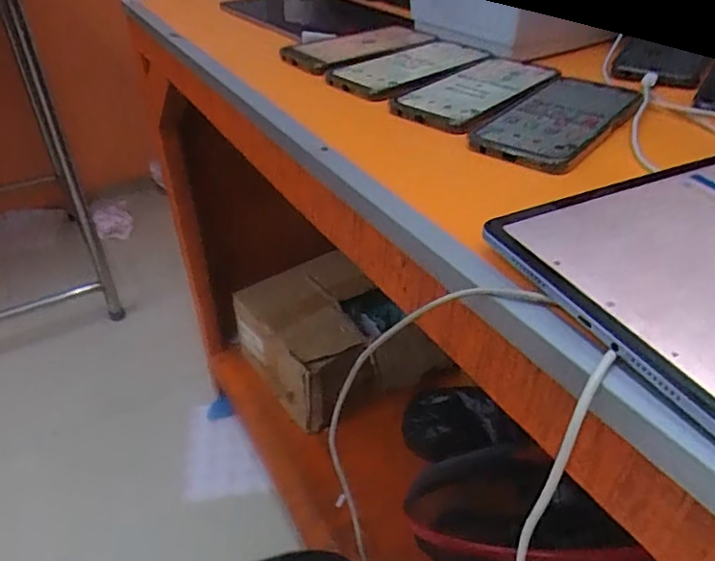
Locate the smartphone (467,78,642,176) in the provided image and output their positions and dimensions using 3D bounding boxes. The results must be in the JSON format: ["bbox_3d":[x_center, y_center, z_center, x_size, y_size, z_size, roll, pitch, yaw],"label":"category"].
[{"bbox_3d":[0.157,-0.127,0.445,0.079,0.010,0.154,29,51,31],"label":"smartphone"}]

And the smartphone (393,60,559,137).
[{"bbox_3d":[0.109,-0.168,0.501,0.162,0.013,0.083,-32,47,-30],"label":"smartphone"}]

